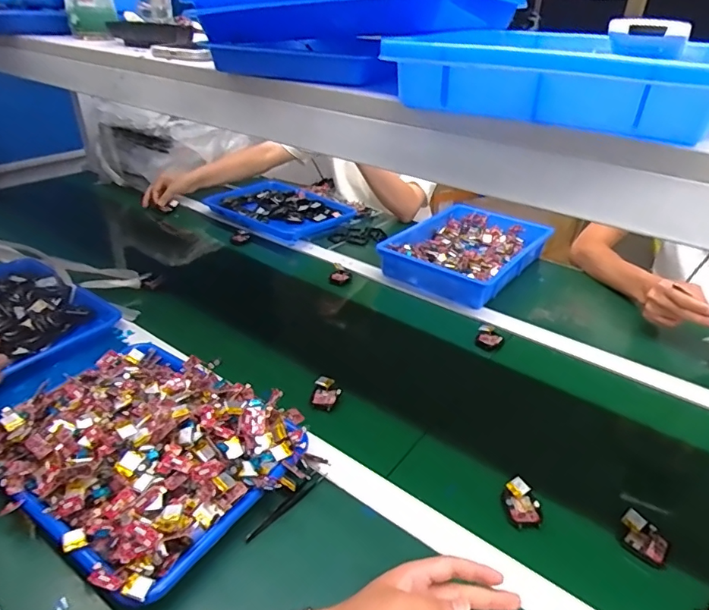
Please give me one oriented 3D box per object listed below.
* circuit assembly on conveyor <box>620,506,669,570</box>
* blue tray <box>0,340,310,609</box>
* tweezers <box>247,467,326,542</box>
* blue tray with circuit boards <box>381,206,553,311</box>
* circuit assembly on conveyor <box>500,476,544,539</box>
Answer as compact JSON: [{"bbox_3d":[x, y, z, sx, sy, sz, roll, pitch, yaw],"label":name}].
[{"bbox_3d":[0.307,0.248,0.534,0.042,0.013,0.052,-23,40,-34],"label":"circuit assembly on conveyor"},{"bbox_3d":[-0.247,0.147,0.581,0.325,0.057,0.260,20,37,26],"label":"blue tray"},{"bbox_3d":[-0.072,0.220,0.558,0.017,0.008,0.117,24,38,30],"label":"tweezers"},{"bbox_3d":[0.246,-0.122,1.087,0.252,0.062,0.366,25,39,32],"label":"blue tray with circuit boards"},{"bbox_3d":[0.189,0.224,0.564,0.038,0.021,0.058,-4,33,-9],"label":"circuit assembly on conveyor"}]

